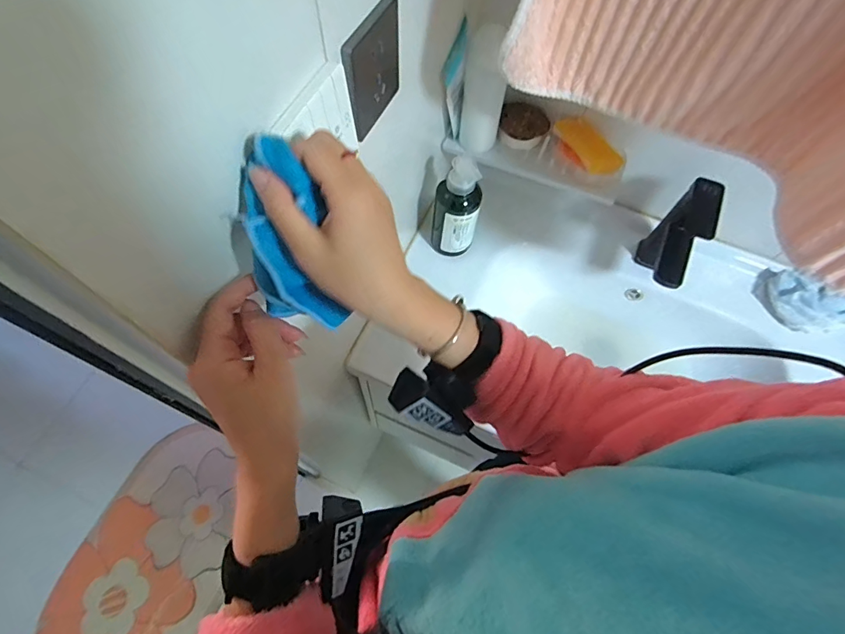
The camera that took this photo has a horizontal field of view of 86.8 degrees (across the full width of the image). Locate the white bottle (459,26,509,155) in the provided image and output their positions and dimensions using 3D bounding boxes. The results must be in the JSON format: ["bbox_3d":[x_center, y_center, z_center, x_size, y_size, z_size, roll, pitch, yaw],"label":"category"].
[{"bbox_3d":[0.088,-0.322,0.645,0.047,0.174,0.052,-34,70,-16],"label":"white bottle"}]

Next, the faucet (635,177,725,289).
[{"bbox_3d":[0.392,-0.104,0.712,0.051,0.185,0.149,25,67,10],"label":"faucet"}]

